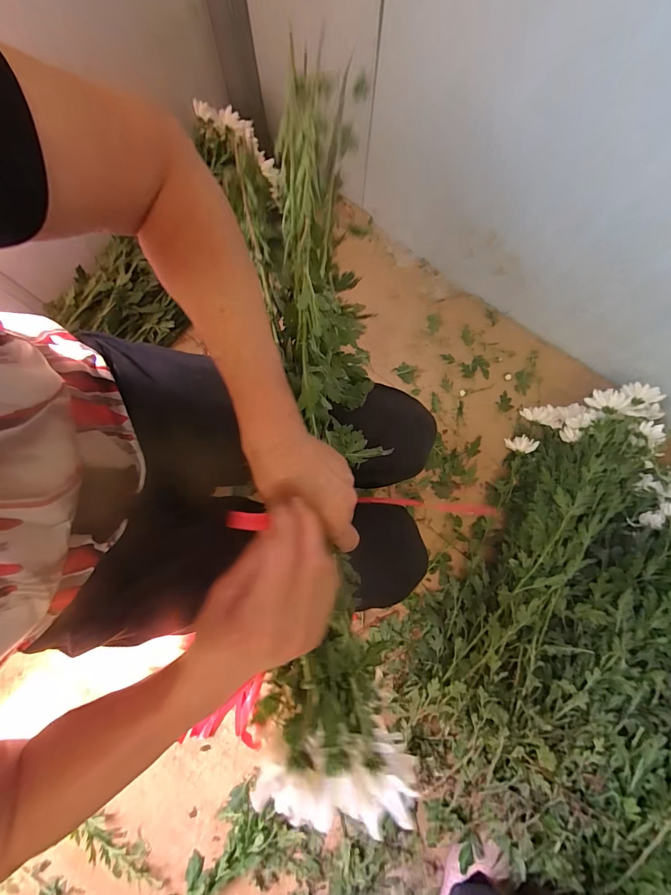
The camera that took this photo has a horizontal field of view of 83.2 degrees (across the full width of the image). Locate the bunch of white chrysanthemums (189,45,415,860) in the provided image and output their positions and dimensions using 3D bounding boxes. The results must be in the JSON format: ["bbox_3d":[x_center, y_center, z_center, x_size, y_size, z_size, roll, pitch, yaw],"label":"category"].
[{"bbox_3d":[-0.041,-0.061,0.370,0.150,0.089,0.690,-5,78,0],"label":"bunch of white chrysanthemums"}]

